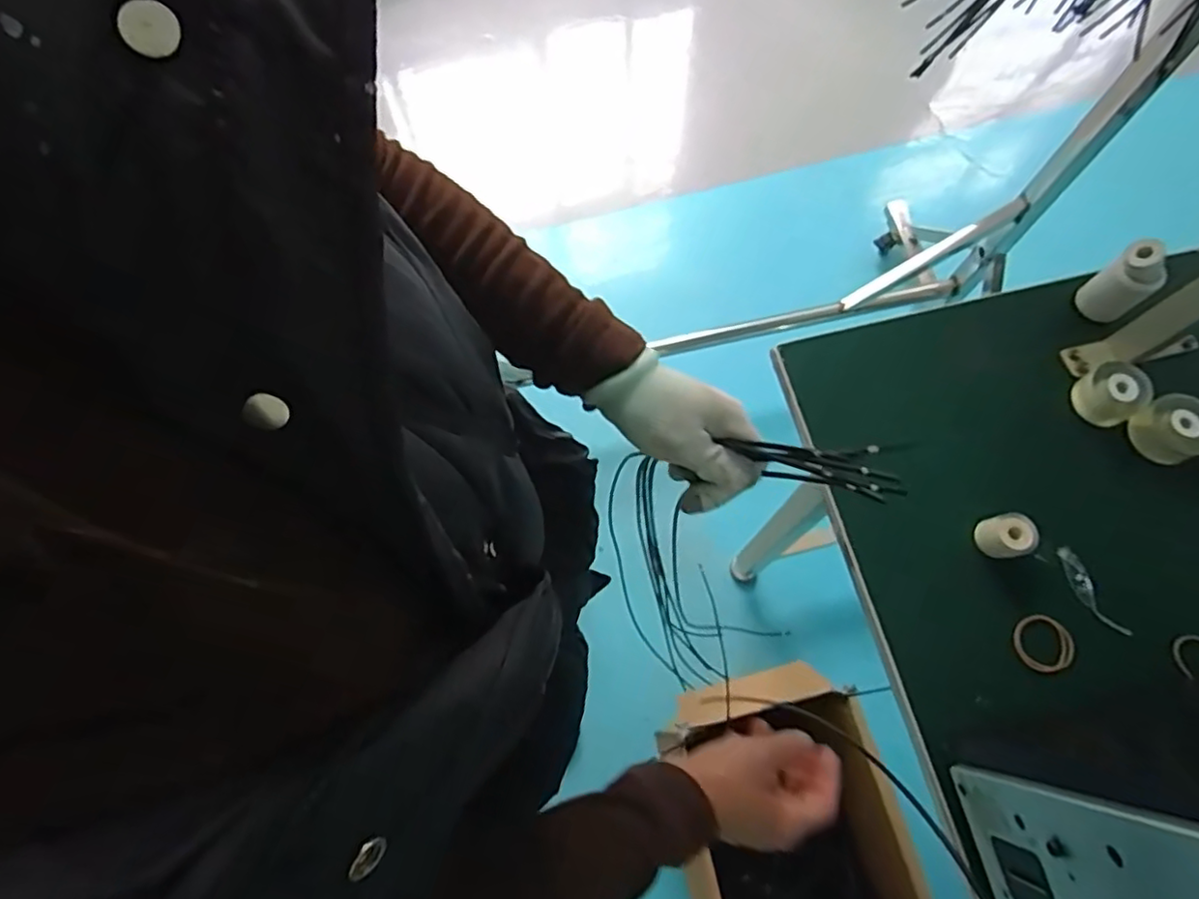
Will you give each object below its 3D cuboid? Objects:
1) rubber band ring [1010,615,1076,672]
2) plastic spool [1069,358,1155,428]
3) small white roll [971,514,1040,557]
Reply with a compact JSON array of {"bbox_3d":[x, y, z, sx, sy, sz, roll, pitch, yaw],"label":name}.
[{"bbox_3d":[0.363,0.159,0.527,0.045,0.006,0.044,-1,70,2],"label":"rubber band ring"},{"bbox_3d":[0.464,-0.051,0.583,0.049,0.036,0.050,-1,70,2],"label":"plastic spool"},{"bbox_3d":[0.340,0.072,0.539,0.031,0.036,0.034,-13,70,-3],"label":"small white roll"}]

